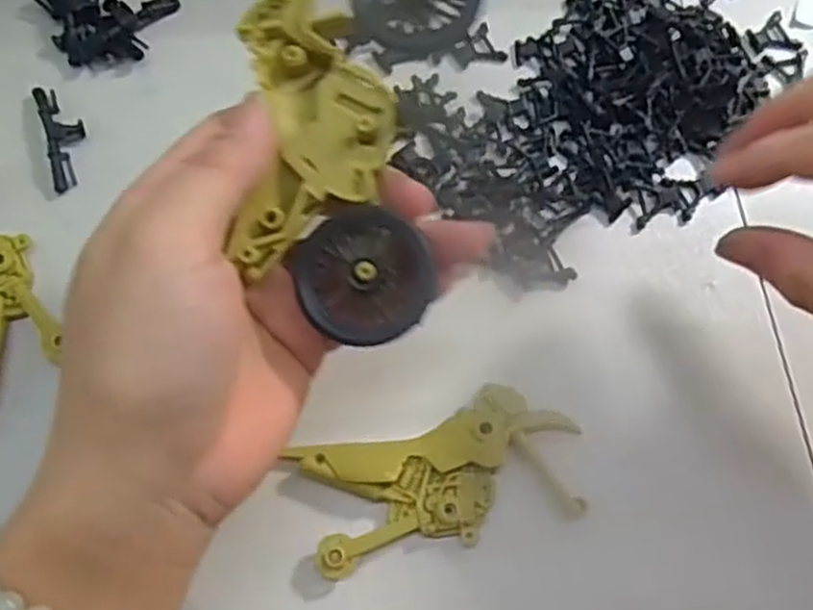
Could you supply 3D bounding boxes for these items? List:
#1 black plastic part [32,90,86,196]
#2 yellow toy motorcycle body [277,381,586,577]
[{"bbox_3d":[-0.140,-0.070,0.310,0.016,0.006,0.050,-17,72,-7],"label":"black plastic part"},{"bbox_3d":[0.010,0.061,0.266,0.095,0.013,0.046,-15,72,-7],"label":"yellow toy motorcycle body"}]

